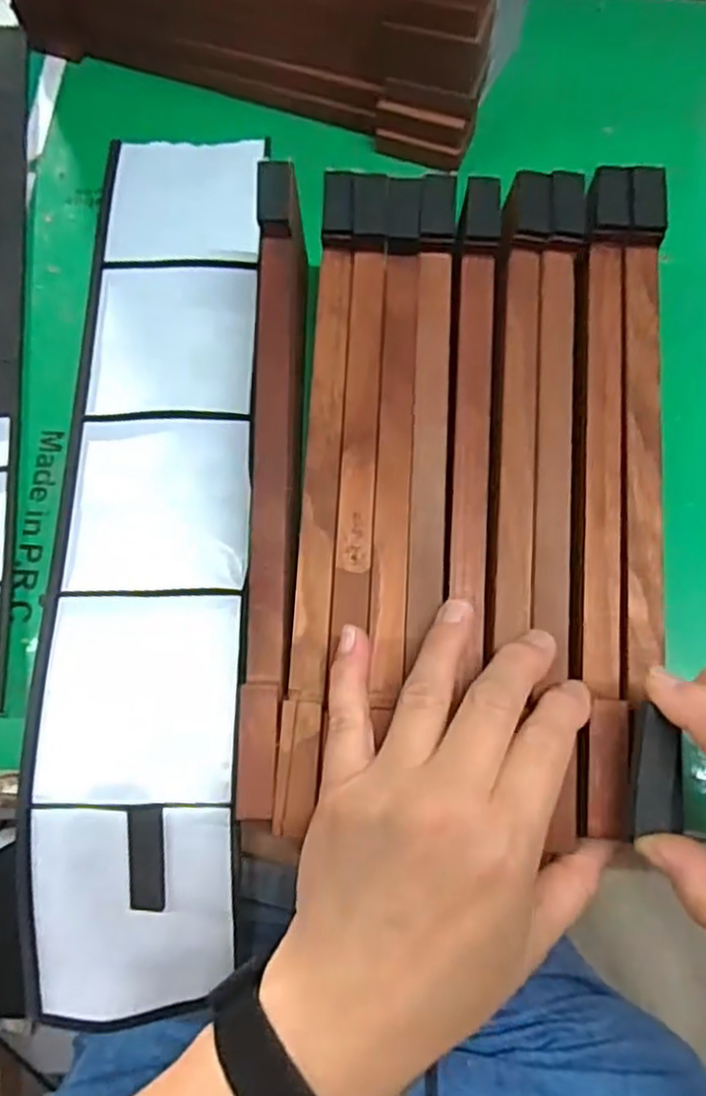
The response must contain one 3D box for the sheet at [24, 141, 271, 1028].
[{"bbox_3d":[-0.101,-0.019,0.392,0.094,0.043,0.474,-1,72,1],"label":"sheet"}]

